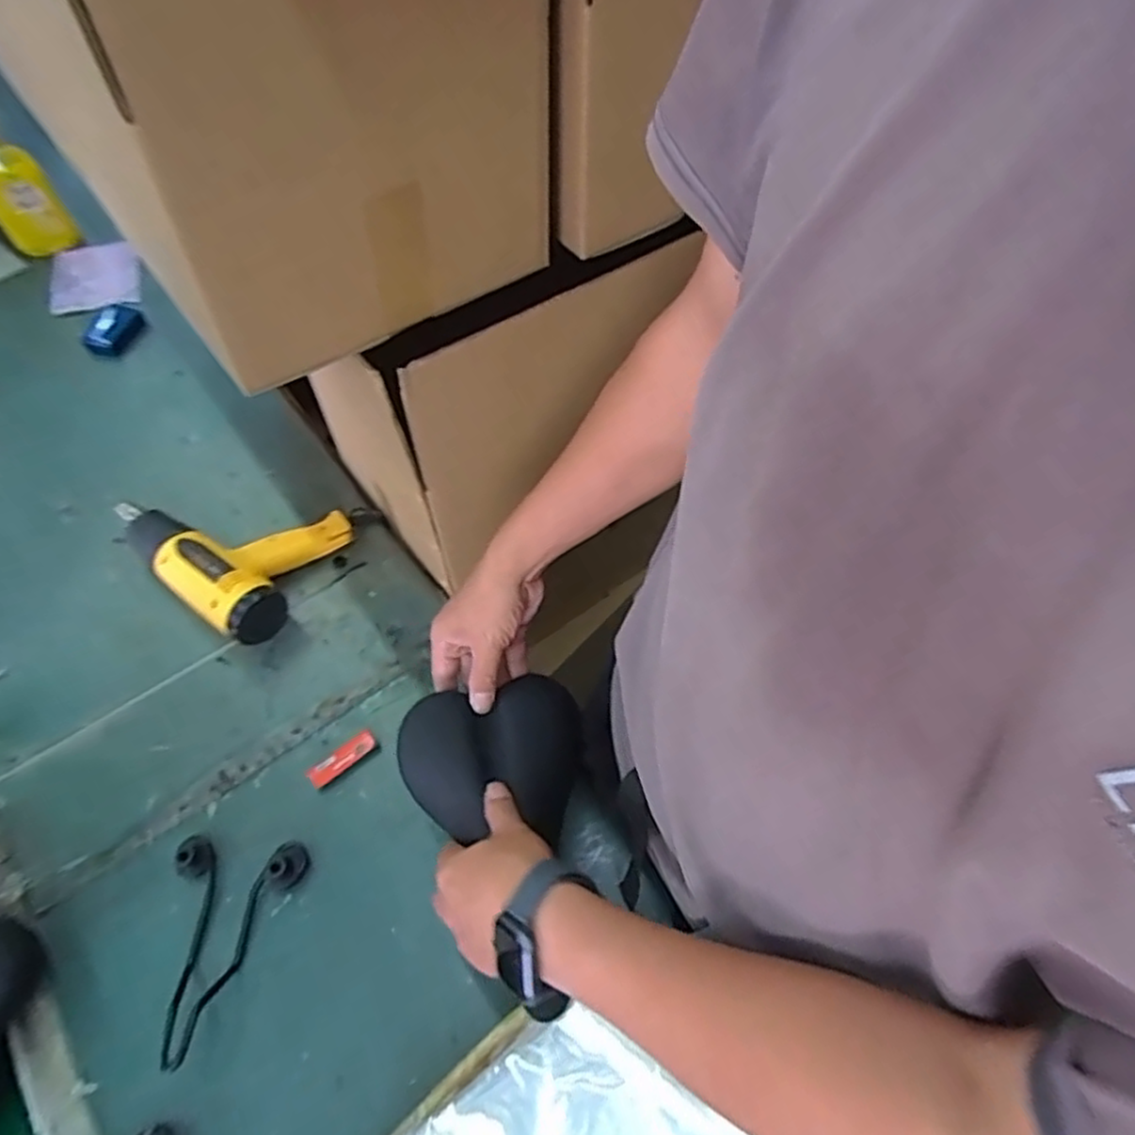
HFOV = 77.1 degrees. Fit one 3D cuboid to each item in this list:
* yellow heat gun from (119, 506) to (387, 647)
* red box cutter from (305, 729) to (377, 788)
[{"bbox_3d":[-0.396,-0.053,0.881,0.261,0.071,0.234,31,61,19],"label":"yellow heat gun"},{"bbox_3d":[-0.236,0.199,0.743,0.073,0.013,0.026,-33,62,-21],"label":"red box cutter"}]

